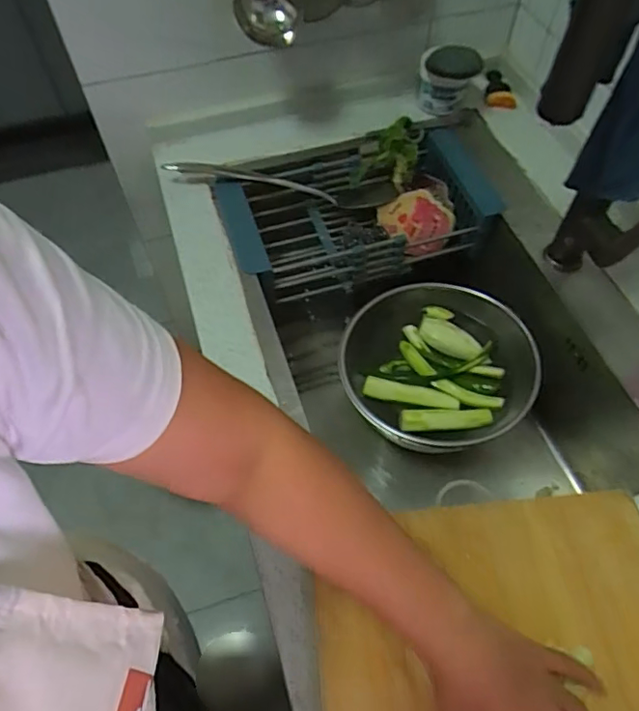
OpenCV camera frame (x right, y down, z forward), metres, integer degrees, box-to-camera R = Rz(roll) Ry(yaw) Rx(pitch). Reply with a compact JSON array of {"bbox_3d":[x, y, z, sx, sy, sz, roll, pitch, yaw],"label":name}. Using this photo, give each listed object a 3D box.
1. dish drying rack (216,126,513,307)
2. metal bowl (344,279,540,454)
[{"bbox_3d":[0.060,-0.214,0.830,0.391,0.084,0.214,-16,58,-8],"label":"dish drying rack"},{"bbox_3d":[0.156,0.023,0.770,0.237,0.115,0.255,-1,56,1],"label":"metal bowl"}]

